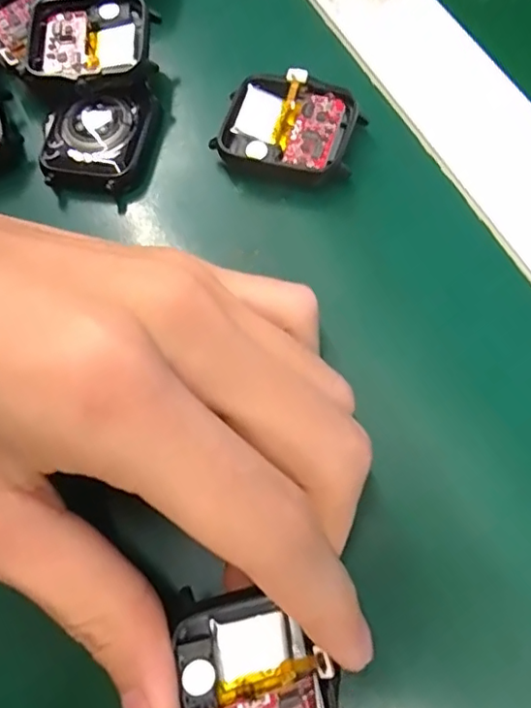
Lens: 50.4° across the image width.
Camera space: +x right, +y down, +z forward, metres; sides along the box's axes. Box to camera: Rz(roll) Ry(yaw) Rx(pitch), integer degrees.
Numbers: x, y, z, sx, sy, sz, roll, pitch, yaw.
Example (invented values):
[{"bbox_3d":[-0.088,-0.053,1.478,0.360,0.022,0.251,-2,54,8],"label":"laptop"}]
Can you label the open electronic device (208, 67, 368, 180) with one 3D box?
[{"bbox_3d":[0.009,-0.077,0.194,0.044,0.012,0.036,17,71,11],"label":"open electronic device"}]

